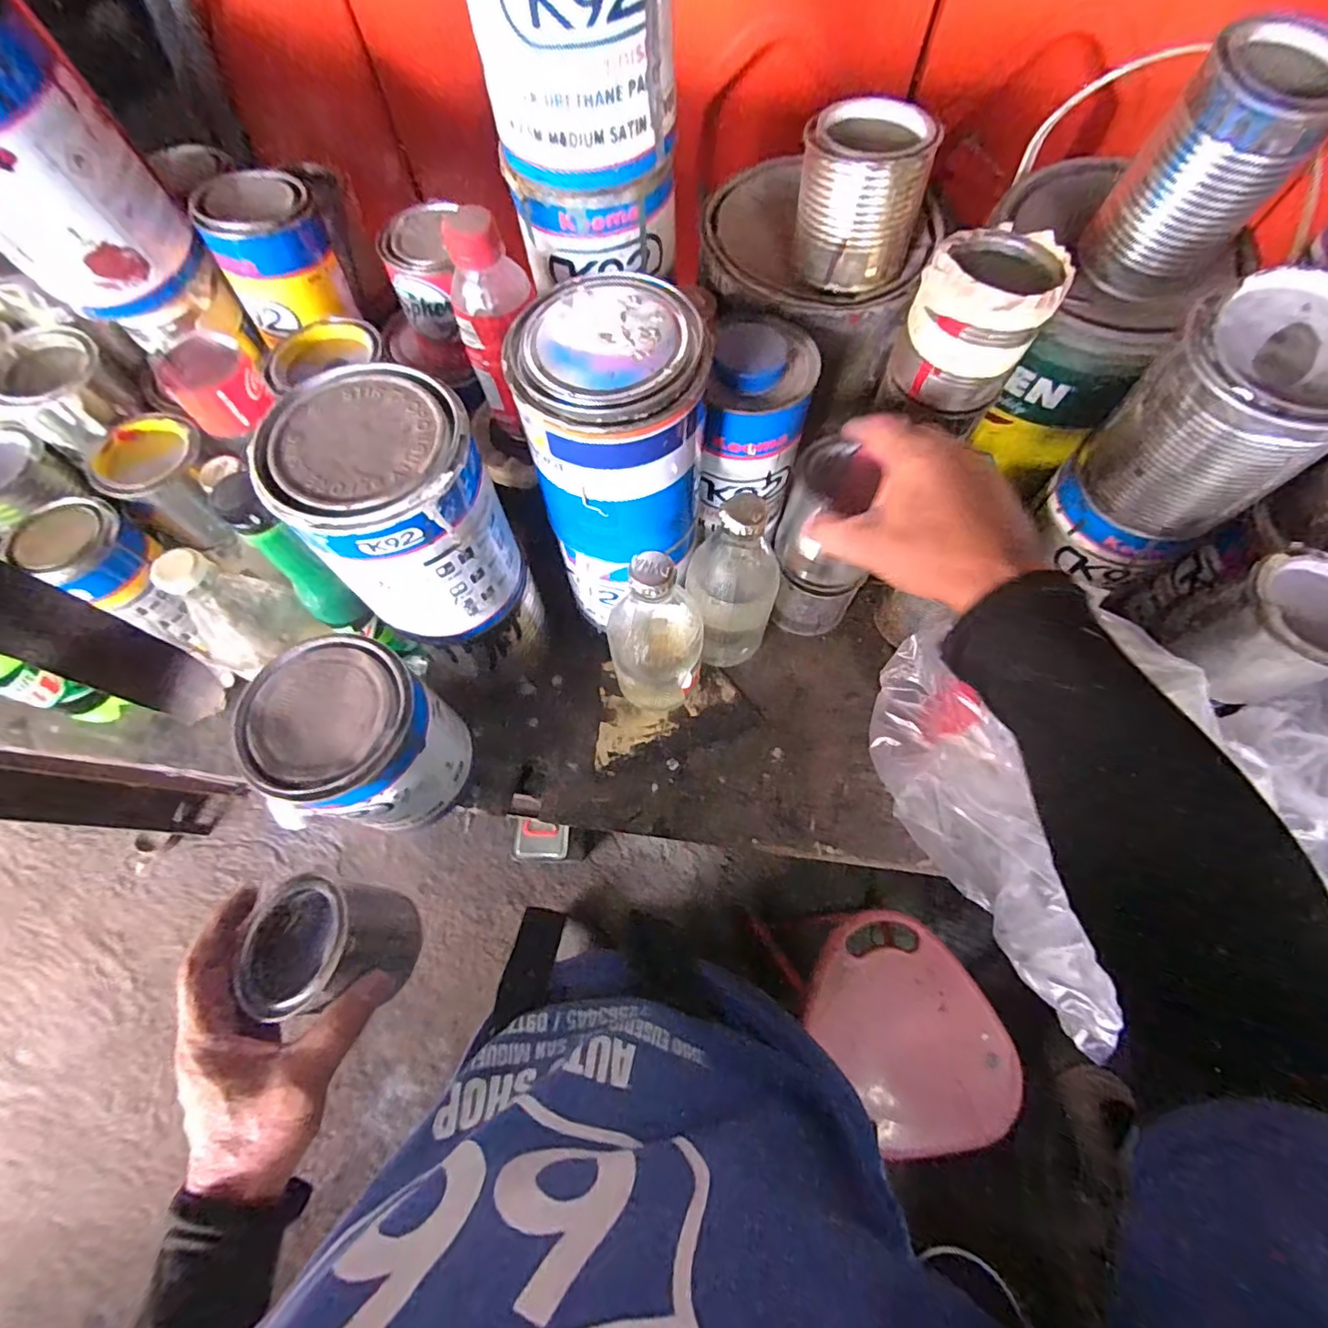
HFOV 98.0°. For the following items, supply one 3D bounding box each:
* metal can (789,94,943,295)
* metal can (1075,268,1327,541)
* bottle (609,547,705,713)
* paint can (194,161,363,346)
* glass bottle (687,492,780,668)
[{"bbox_3d":[0.119,-0.284,0.349,0.073,0.071,0.073,19,72,7],"label":"metal can"},{"bbox_3d":[0.327,-0.142,0.342,0.096,0.114,0.096,0,71,1],"label":"metal can"},{"bbox_3d":[-0.005,-0.011,0.405,0.063,0.170,0.052,-4,71,-1],"label":"bottle"},{"bbox_3d":[-0.261,-0.278,0.390,0.075,0.065,0.076,-4,71,-1],"label":"paint can"},{"bbox_3d":[0.047,-0.049,0.406,0.064,0.151,0.059,10,71,4],"label":"glass bottle"}]

